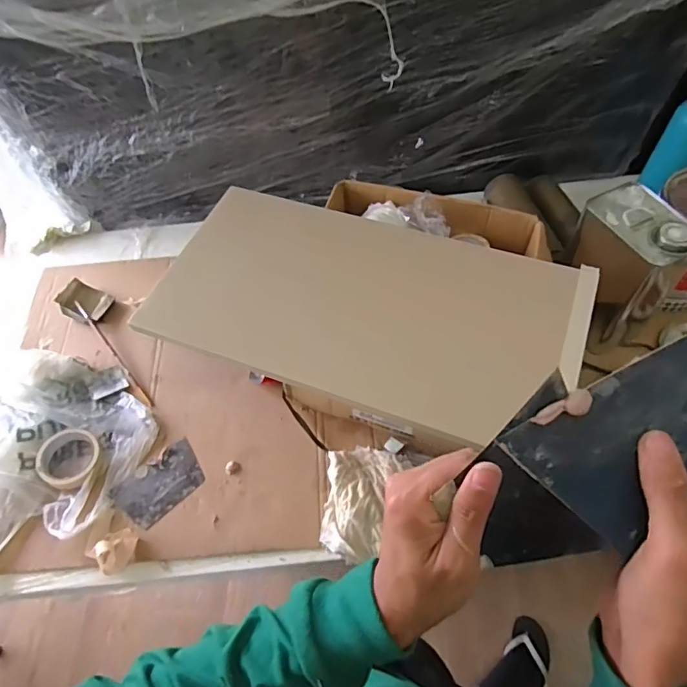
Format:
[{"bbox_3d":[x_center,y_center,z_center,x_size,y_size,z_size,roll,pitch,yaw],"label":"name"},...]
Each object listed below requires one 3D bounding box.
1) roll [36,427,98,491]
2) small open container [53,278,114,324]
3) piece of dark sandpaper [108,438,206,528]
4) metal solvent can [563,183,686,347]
[{"bbox_3d":[-0.454,0.189,0.835,0.099,0.028,0.102,-2,58,3],"label":"roll"},{"bbox_3d":[-0.525,-0.085,1.016,0.101,0.035,0.075,19,61,15],"label":"small open container"},{"bbox_3d":[-0.298,0.232,0.824,0.137,0.004,0.090,-37,66,-23],"label":"piece of dark sandpaper"},{"bbox_3d":[0.462,-0.139,0.837,0.119,0.208,0.162,-24,60,-11],"label":"metal solvent can"}]

